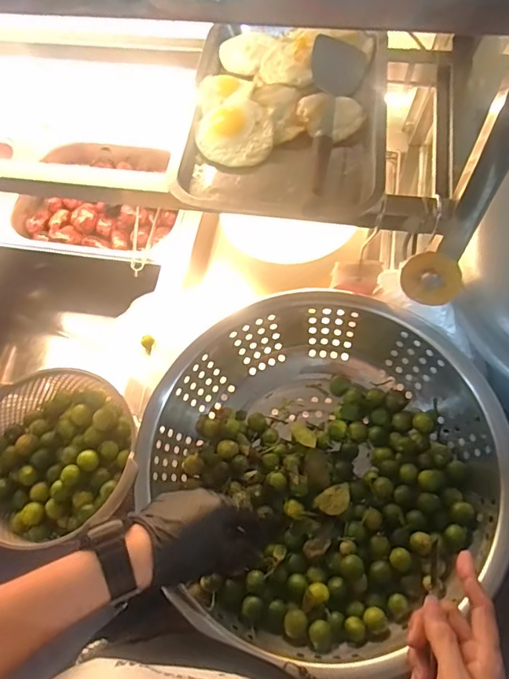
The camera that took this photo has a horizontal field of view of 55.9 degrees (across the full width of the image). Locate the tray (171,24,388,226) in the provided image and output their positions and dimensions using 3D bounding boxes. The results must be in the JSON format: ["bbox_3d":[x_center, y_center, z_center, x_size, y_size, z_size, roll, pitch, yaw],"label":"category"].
[{"bbox_3d":[0.035,-0.235,0.500,0.199,0.033,0.273,5,64,6],"label":"tray"}]

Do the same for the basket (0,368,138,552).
[{"bbox_3d":[-0.232,0.130,0.549,0.182,0.068,0.188,-1,64,3],"label":"basket"}]

